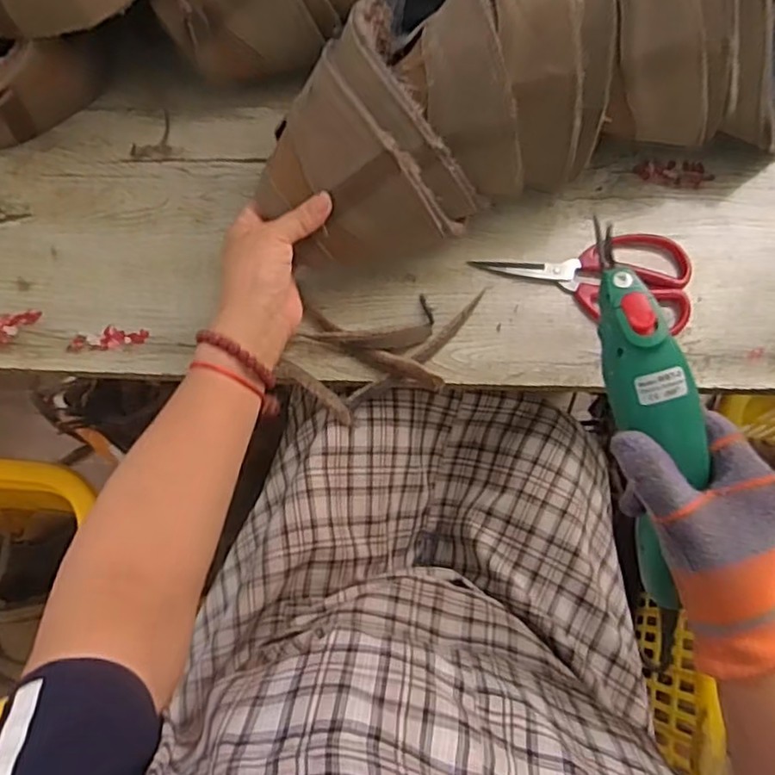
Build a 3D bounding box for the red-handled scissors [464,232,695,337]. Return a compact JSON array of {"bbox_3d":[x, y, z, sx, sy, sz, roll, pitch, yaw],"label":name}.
[{"bbox_3d":[0.174,-0.101,0.566,0.182,0.014,0.088,5,73,1],"label":"red-handled scissors"}]

